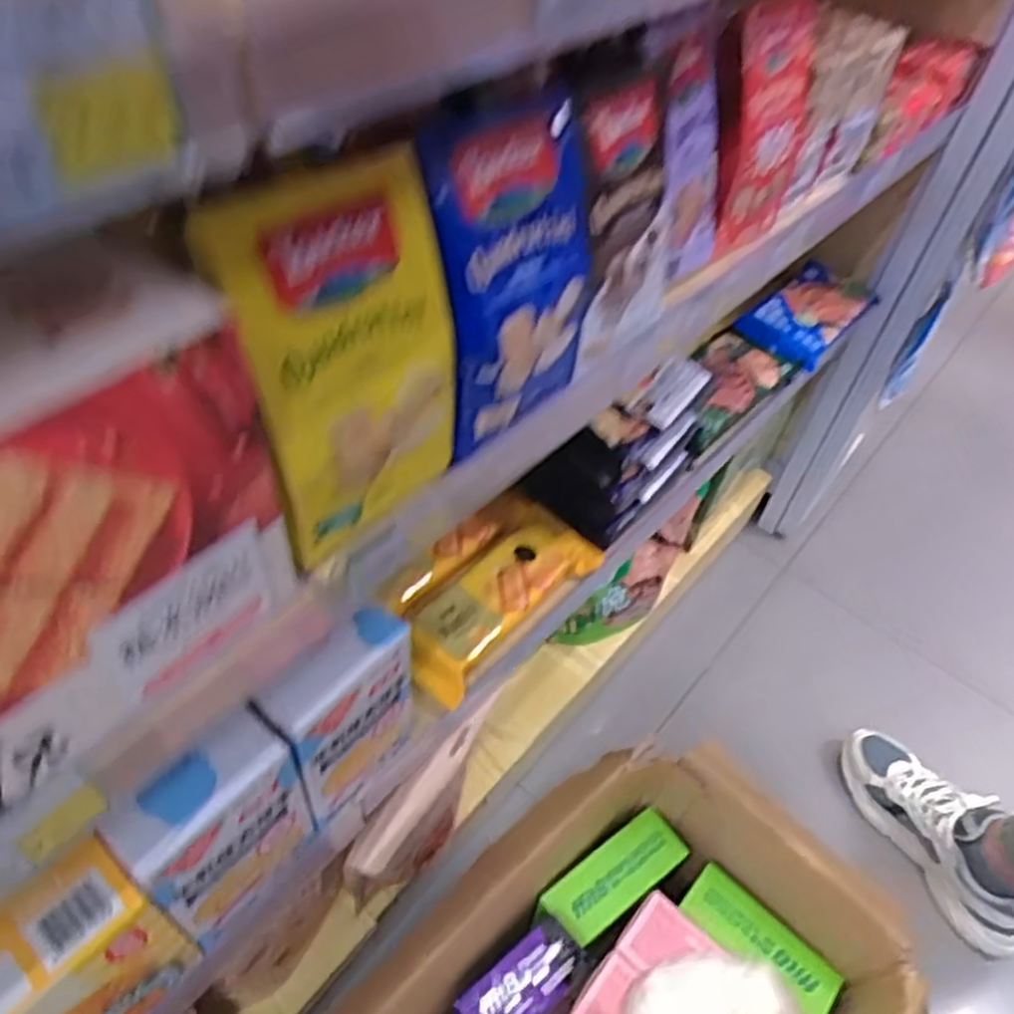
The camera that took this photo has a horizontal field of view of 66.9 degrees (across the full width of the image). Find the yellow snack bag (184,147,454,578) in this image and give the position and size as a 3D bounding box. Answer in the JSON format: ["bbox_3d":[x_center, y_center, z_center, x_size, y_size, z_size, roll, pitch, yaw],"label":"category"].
[{"bbox_3d":[-0.064,-0.058,0.319,0.032,0.151,0.098,35,54,23],"label":"yellow snack bag"}]

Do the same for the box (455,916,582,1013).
[{"bbox_3d":[0.015,0.391,0.631,0.108,0.028,0.054,-32,59,-29],"label":"box"}]

